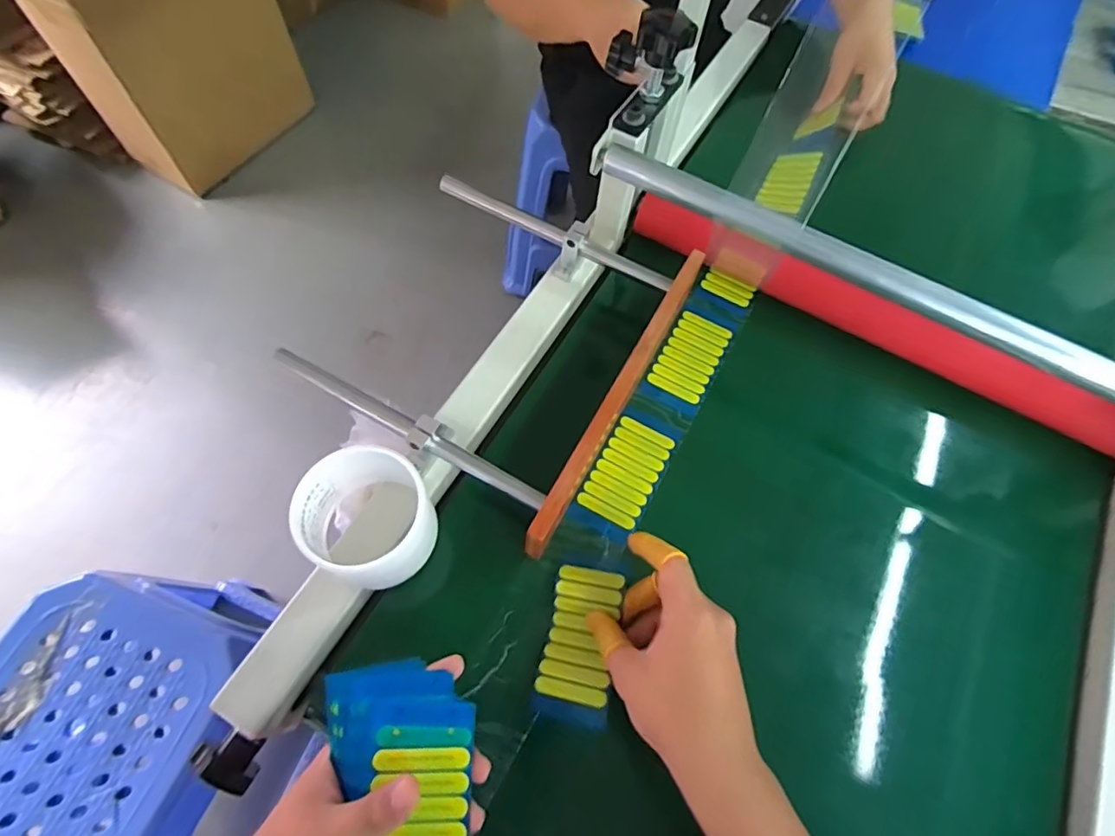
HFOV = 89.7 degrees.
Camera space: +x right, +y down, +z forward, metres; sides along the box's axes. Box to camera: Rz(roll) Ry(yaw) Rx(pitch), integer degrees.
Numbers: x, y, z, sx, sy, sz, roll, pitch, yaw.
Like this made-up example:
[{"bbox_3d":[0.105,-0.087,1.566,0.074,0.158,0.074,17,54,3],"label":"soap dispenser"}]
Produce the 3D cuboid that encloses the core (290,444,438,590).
[{"bbox_3d":[-0.136,0.072,0.404,0.085,0.071,0.091,1,63,-2],"label":"core"}]

